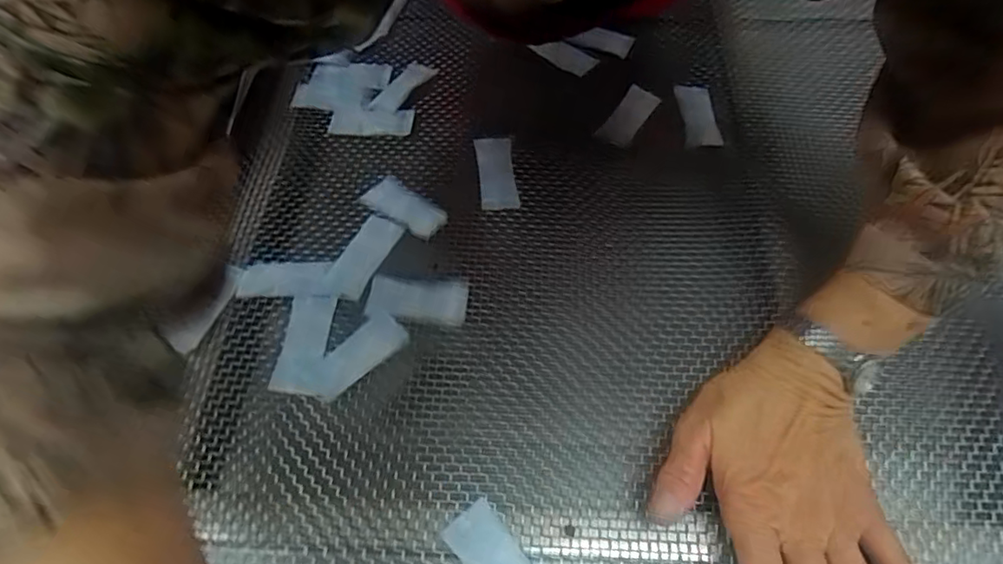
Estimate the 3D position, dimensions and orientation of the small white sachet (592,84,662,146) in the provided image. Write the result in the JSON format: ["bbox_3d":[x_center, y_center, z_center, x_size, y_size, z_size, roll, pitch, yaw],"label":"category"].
[{"bbox_3d":[0.107,-0.140,0.484,0.029,0.004,0.063,32,70,12],"label":"small white sachet"}]

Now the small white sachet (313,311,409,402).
[{"bbox_3d":[-0.094,0.047,0.371,0.028,0.005,0.067,35,65,22],"label":"small white sachet"}]

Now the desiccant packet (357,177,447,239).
[{"bbox_3d":[-0.076,-0.059,0.436,0.067,0.011,0.031,36,66,22],"label":"desiccant packet"}]

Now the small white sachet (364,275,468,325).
[{"bbox_3d":[-0.058,0.011,0.394,0.067,0.004,0.032,3,58,4],"label":"small white sachet"}]

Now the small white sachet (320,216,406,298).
[{"bbox_3d":[-0.100,-0.019,0.413,0.029,0.005,0.072,19,60,14],"label":"small white sachet"}]

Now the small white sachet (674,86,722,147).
[{"bbox_3d":[0.164,-0.139,0.478,0.027,0.004,0.063,-3,63,6],"label":"small white sachet"}]

